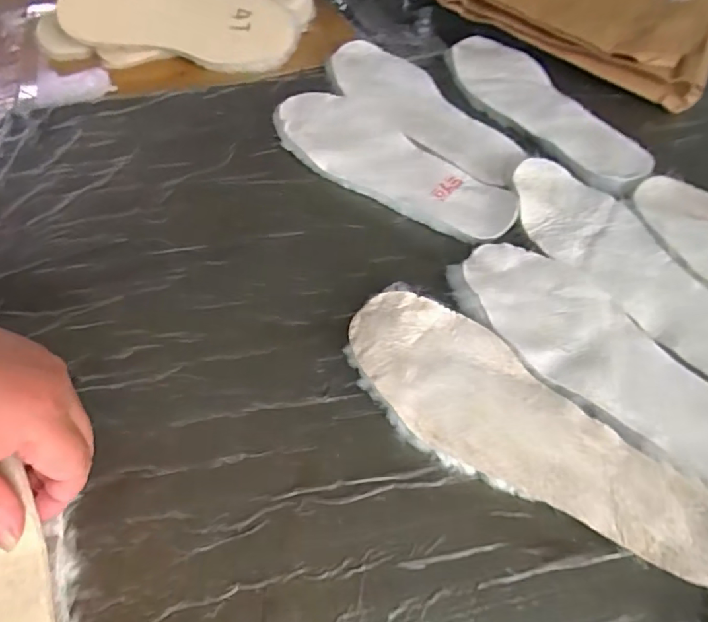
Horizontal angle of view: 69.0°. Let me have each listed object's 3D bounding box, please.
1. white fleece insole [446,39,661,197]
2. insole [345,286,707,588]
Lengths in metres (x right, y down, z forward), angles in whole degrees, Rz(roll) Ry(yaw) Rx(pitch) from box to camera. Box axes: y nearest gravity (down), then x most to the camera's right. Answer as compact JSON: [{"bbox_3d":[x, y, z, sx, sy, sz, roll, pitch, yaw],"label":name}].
[{"bbox_3d":[0.182,-0.210,0.520,0.088,0.008,0.264,-21,55,-14],"label":"white fleece insole"},{"bbox_3d":[0.099,0.071,0.314,0.250,0.010,0.087,35,61,25],"label":"insole"}]

